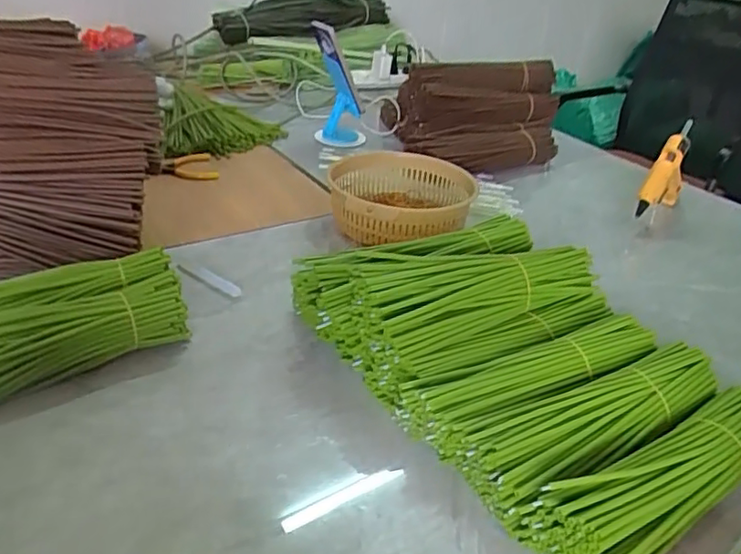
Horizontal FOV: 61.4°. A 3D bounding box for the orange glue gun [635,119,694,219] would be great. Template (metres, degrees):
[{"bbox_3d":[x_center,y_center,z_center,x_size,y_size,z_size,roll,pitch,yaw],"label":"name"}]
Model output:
[{"bbox_3d":[0.471,-0.164,0.993,0.036,0.143,0.163,23,34,28],"label":"orange glue gun"}]

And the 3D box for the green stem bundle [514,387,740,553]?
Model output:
[{"bbox_3d":[0.243,0.159,0.490,0.271,0.054,0.069,-14,34,-30],"label":"green stem bundle"}]

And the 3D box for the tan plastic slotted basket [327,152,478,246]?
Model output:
[{"bbox_3d":[0.044,-0.110,0.901,0.209,0.070,0.238,8,29,2],"label":"tan plastic slotted basket"}]

